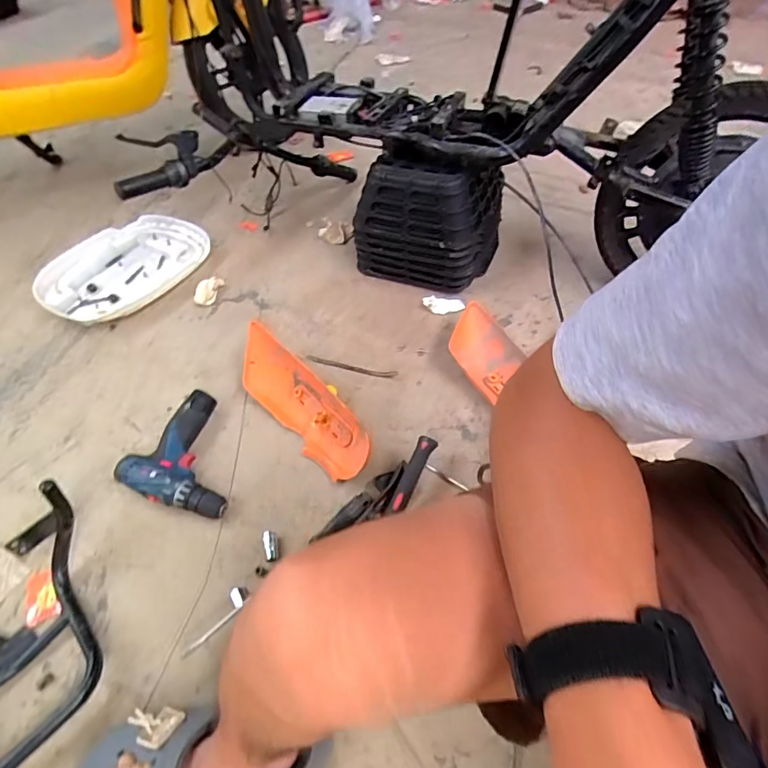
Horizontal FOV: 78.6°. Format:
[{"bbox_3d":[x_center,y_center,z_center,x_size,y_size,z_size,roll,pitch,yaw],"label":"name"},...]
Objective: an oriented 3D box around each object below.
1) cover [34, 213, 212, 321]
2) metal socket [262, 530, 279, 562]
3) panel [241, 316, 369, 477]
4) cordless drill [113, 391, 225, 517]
[{"bbox_3d":[-0.579,-0.271,1.063,0.266,0.053,0.372,32,58,23],"label":"cover"},{"bbox_3d":[-0.163,0.235,0.678,0.021,0.019,0.043,-17,53,-13],"label":"metal socket"},{"bbox_3d":[-0.141,0.034,0.799,0.321,0.045,0.104,41,89,24],"label":"panel"},{"bbox_3d":[-0.345,0.119,0.760,0.151,0.051,0.222,-13,53,-9],"label":"cordless drill"}]

